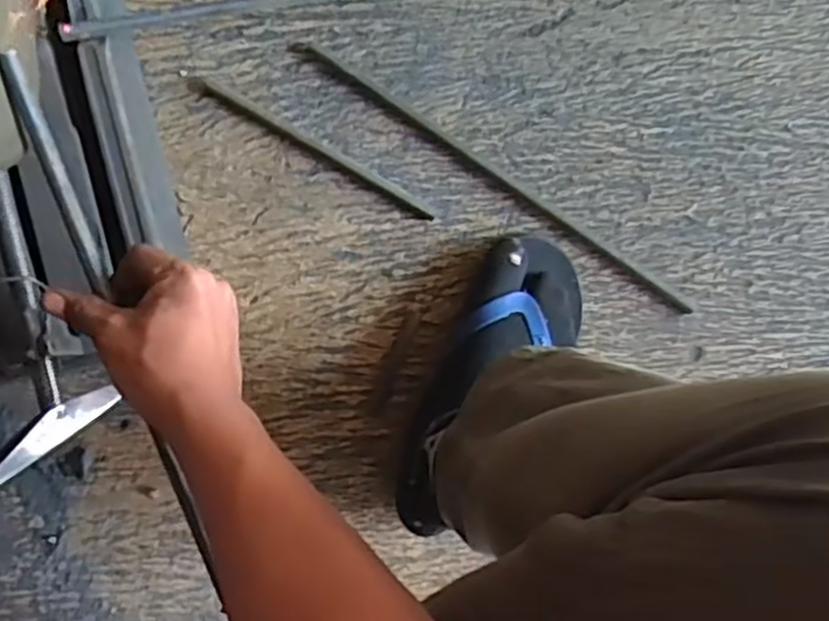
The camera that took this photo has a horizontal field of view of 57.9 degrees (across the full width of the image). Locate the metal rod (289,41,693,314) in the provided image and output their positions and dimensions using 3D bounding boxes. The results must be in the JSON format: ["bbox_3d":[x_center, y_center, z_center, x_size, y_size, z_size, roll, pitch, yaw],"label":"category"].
[{"bbox_3d":[0.071,-0.115,0.657,0.415,0.005,0.012,34,84,-4],"label":"metal rod"}]

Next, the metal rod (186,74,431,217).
[{"bbox_3d":[-0.085,-0.139,0.638,0.228,0.004,0.011,30,84,-4],"label":"metal rod"}]

